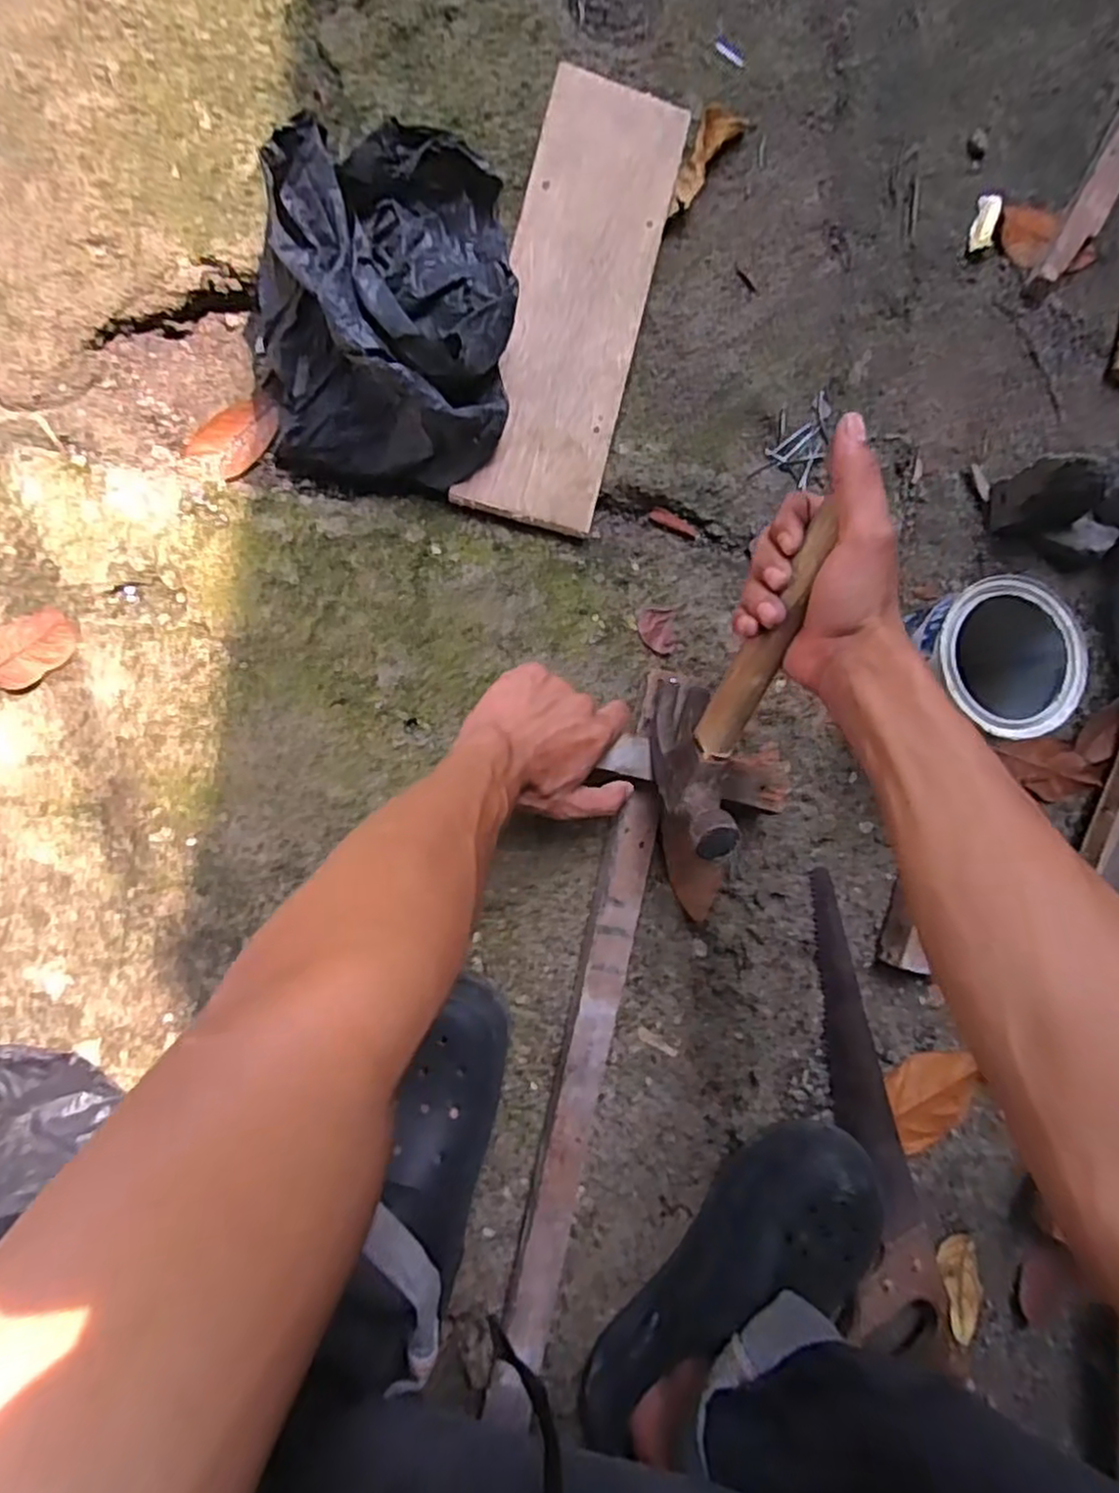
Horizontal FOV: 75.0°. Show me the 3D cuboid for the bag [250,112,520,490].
[{"bbox_3d":[-0.132,-0.317,0.524,0.194,0.129,0.224,4,88,-7],"label":"bag"}]

